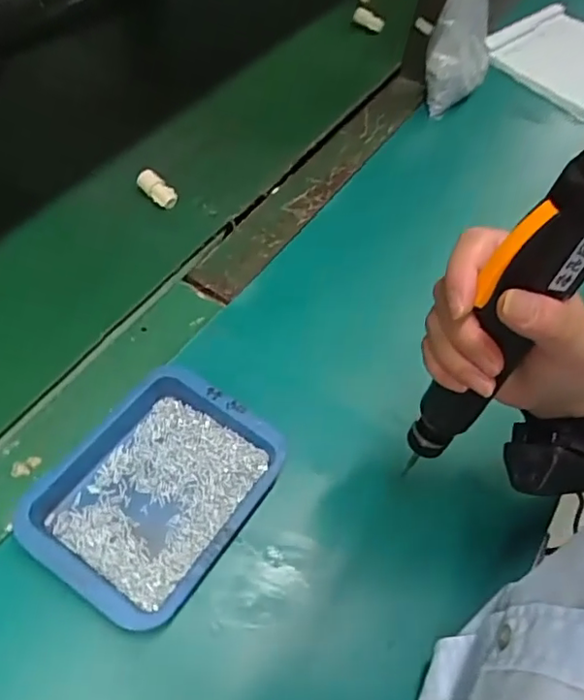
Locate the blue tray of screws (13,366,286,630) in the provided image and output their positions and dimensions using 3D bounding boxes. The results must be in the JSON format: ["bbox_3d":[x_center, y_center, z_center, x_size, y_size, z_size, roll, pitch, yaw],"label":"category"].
[{"bbox_3d":[-0.090,0.092,0.410,0.125,0.032,0.159,31,57,13],"label":"blue tray of screws"}]

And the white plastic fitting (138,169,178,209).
[{"bbox_3d":[-0.130,-0.158,0.592,0.042,0.016,0.017,43,52,-18],"label":"white plastic fitting"}]

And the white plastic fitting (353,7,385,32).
[{"bbox_3d":[0.110,-0.469,0.858,0.048,0.019,0.012,16,46,-26],"label":"white plastic fitting"}]

